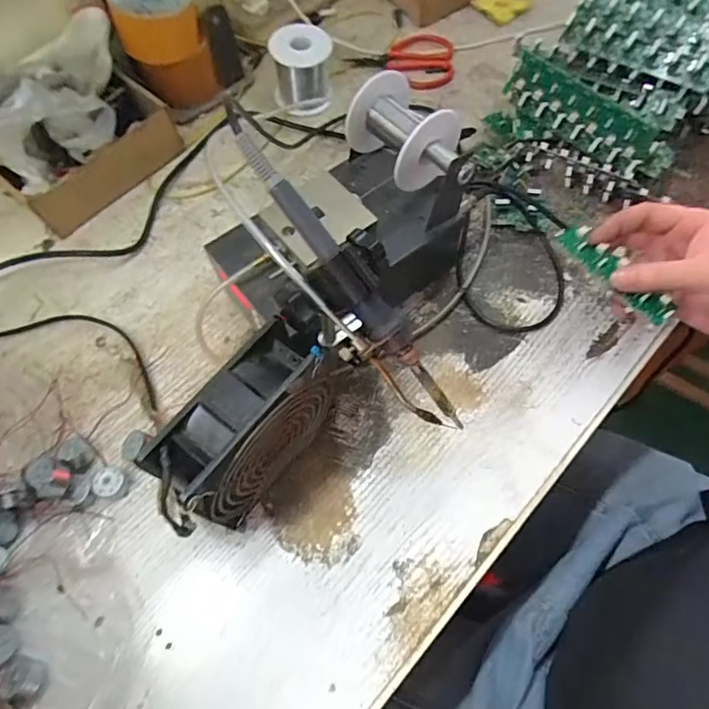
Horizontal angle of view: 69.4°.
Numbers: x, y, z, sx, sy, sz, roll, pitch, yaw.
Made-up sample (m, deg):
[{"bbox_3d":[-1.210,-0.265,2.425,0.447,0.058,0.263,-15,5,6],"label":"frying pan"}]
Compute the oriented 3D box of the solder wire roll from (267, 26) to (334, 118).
[{"bbox_3d":[-0.055,-0.306,0.551,0.065,0.064,0.064,-1,65,2],"label":"solder wire roll"}]

